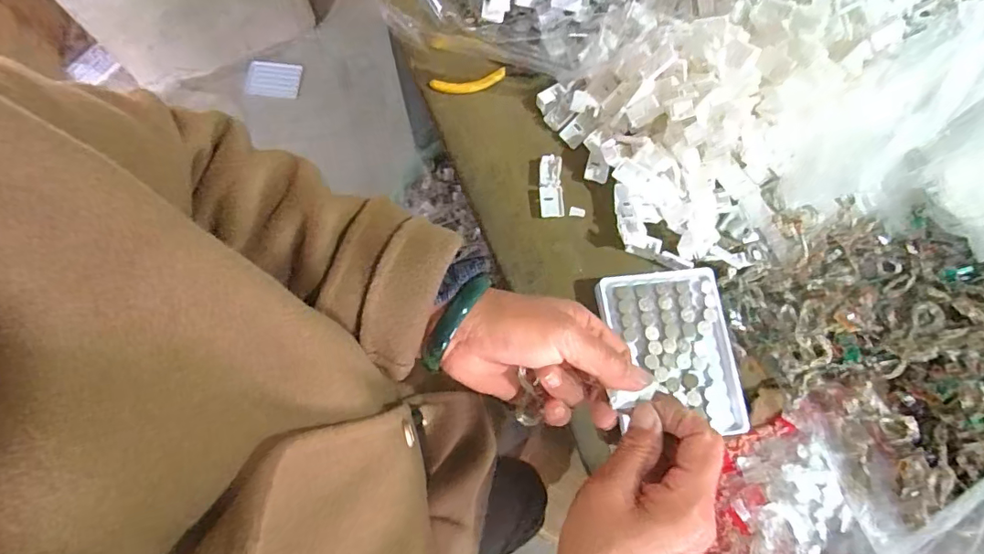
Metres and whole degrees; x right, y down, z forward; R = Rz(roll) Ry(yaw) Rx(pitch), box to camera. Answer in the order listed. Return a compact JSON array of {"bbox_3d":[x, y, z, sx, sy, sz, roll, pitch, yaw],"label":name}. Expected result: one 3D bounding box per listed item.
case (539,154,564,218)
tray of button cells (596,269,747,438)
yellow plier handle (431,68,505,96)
[{"bbox_3d":[0.052,-0.079,0.446,0.021,0.011,0.054,-3,75,-2],"label":"case"},{"bbox_3d":[0.140,0.059,0.401,0.097,0.024,0.126,-7,75,-3],"label":"tray of button cells"},{"bbox_3d":[-0.021,-0.178,0.469,0.069,0.012,0.013,-11,76,-4],"label":"yellow plier handle"}]

